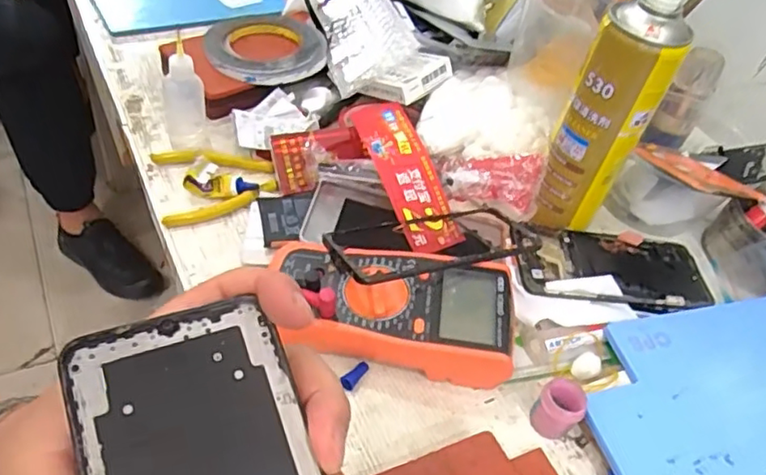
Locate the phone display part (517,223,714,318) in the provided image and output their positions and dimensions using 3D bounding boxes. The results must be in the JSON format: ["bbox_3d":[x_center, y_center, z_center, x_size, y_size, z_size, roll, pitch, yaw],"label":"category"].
[{"bbox_3d":[0.192,0.025,0.522,0.164,0.014,0.083,9,42,-6],"label":"phone display part"}]

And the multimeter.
[{"bbox_3d":[0.005,0.049,0.448,0.173,0.051,0.086,10,43,-3],"label":"multimeter"}]

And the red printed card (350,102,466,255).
[{"bbox_3d":[0.019,-0.055,0.540,0.056,0.028,0.145,-20,76,-20],"label":"red printed card"}]

